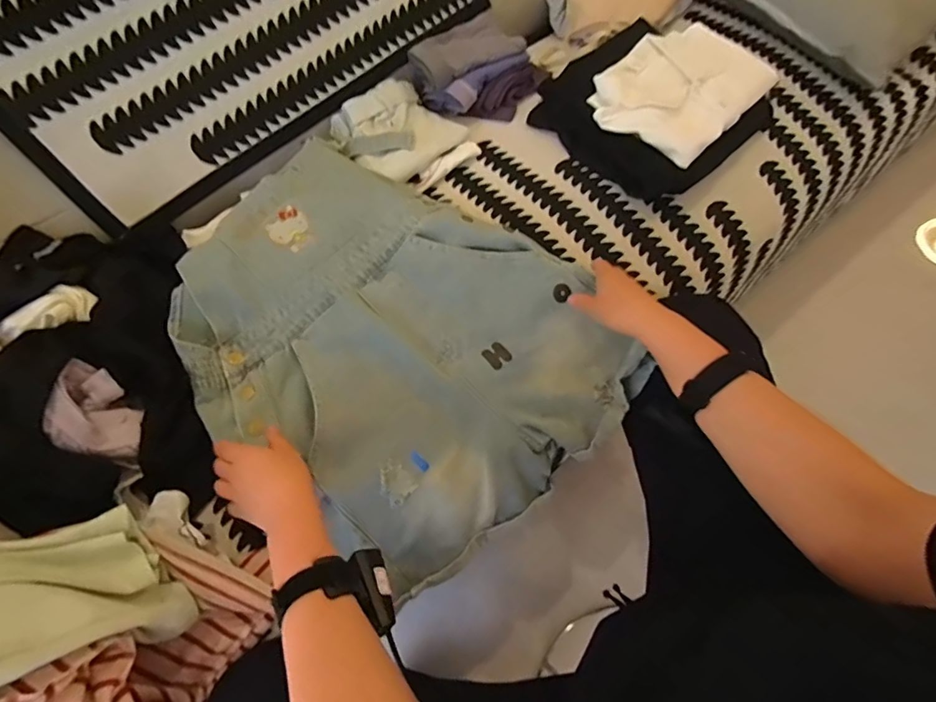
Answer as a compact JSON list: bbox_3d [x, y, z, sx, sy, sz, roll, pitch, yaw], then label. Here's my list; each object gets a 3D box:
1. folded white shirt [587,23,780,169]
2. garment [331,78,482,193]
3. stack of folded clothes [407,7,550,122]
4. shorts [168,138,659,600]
[{"bbox_3d":[0.308,-0.387,0.719,0.264,0.033,0.190,-41,70,-16],"label":"folded white shirt"},{"bbox_3d":[-0.097,-0.325,0.740,0.148,0.044,0.187,-39,69,-15],"label":"garment"},{"bbox_3d":[0.018,-0.443,0.788,0.179,0.073,0.154,-30,67,-11],"label":"stack of folded clothes"},{"bbox_3d":[-0.090,-0.006,0.623,0.519,0.150,0.397,34,71,17],"label":"shorts"}]

